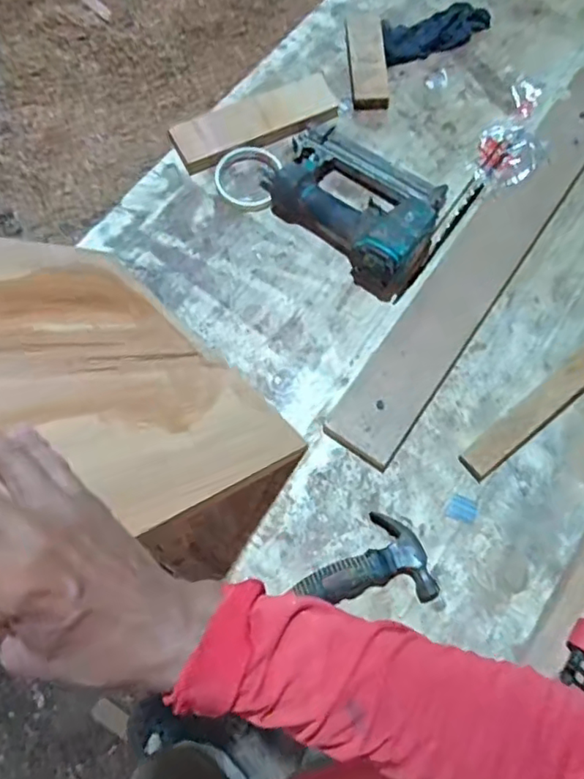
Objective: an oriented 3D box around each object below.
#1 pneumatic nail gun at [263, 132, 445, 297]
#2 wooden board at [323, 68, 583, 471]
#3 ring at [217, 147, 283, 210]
[{"bbox_3d":[0.073,-0.237,0.713,0.231,0.060,0.168,32,73,12],"label":"pneumatic nail gun"},{"bbox_3d":[0.248,-0.180,0.712,0.097,0.022,0.640,35,75,13],"label":"wooden board"},{"bbox_3d":[-0.059,-0.275,0.748,0.082,0.021,0.087,-1,70,2],"label":"ring"}]

